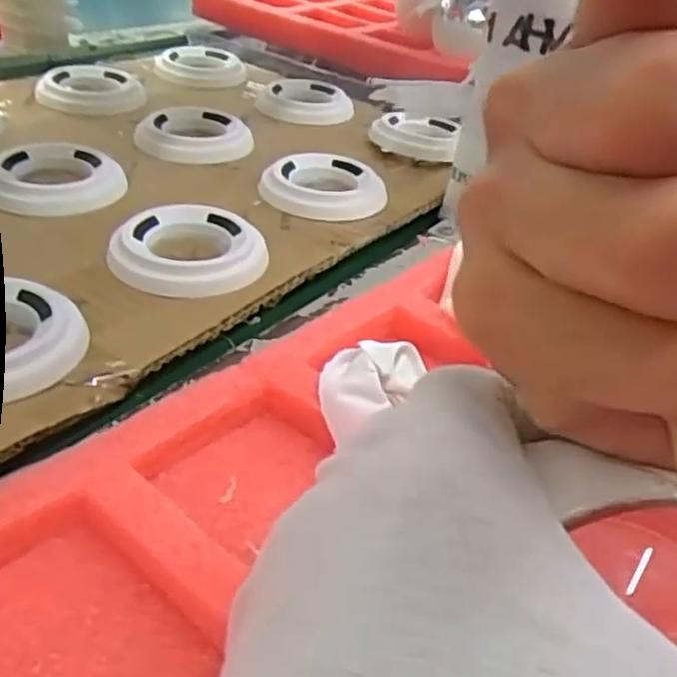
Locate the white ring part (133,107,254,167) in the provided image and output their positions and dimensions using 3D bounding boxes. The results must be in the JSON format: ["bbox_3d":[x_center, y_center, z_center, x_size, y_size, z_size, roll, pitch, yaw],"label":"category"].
[{"bbox_3d":[-0.091,-0.129,0.448,0.069,0.011,0.067,-2,36,-15],"label":"white ring part"}]

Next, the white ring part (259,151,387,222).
[{"bbox_3d":[-0.008,-0.088,0.406,0.068,0.011,0.065,14,34,8],"label":"white ring part"}]

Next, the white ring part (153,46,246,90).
[{"bbox_3d":[-0.109,-0.215,0.567,0.067,0.016,0.067,3,35,-8],"label":"white ring part"}]

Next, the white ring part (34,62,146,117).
[{"bbox_3d":[-0.170,-0.171,0.493,0.068,0.015,0.070,-4,36,-14],"label":"white ring part"}]

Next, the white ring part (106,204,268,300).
[{"bbox_3d":[-0.070,-0.042,0.333,0.069,0.013,0.069,-2,36,-15],"label":"white ring part"}]

